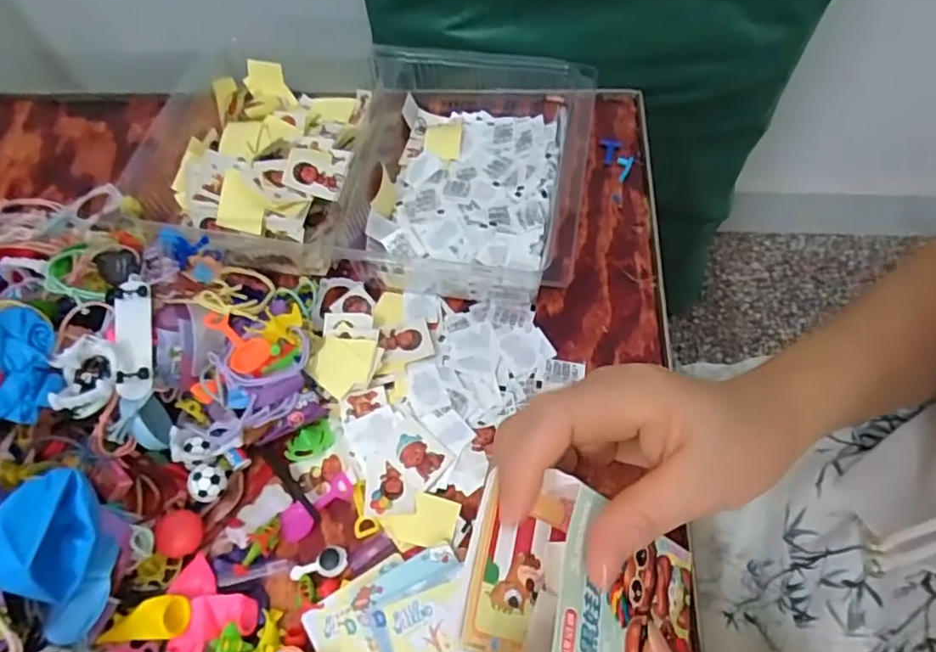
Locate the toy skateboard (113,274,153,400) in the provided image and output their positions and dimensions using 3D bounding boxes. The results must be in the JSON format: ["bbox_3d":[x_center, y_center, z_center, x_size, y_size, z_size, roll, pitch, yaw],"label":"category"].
[{"bbox_3d":[-0.203,0.004,0.376,0.020,0.017,0.078,-12,61,-3],"label":"toy skateboard"}]

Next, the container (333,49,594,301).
[{"bbox_3d":[0.001,-0.130,0.473,0.182,0.048,0.234,4,61,6],"label":"container"}]

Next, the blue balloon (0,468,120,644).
[{"bbox_3d":[-0.208,0.105,0.306,0.051,0.050,0.062,7,61,8],"label":"blue balloon"}]

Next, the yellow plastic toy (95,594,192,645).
[{"bbox_3d":[-0.171,0.159,0.334,0.046,0.017,0.021,-4,61,2],"label":"yellow plastic toy"}]

